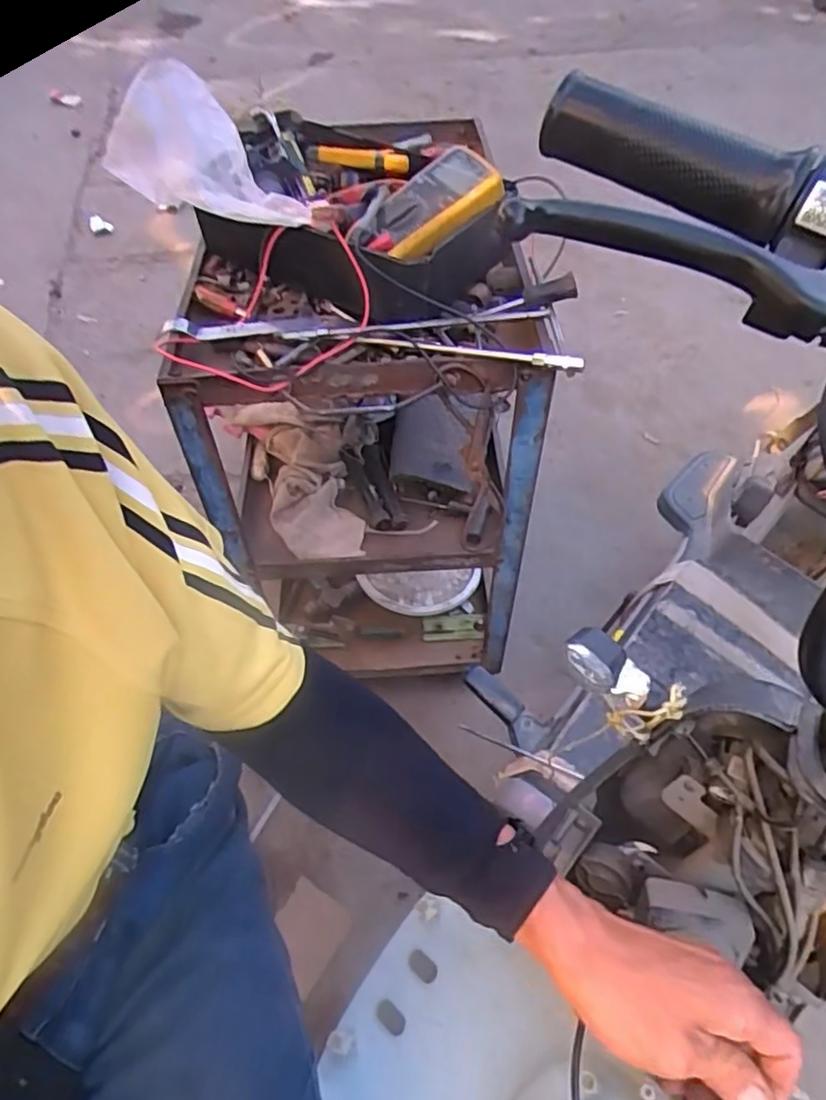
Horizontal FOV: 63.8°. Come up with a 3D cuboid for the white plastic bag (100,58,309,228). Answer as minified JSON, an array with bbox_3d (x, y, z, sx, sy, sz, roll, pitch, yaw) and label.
[{"bbox_3d":[-0.220,-0.397,0.671,0.125,0.097,0.213,-30,60,-22],"label":"white plastic bag"}]

